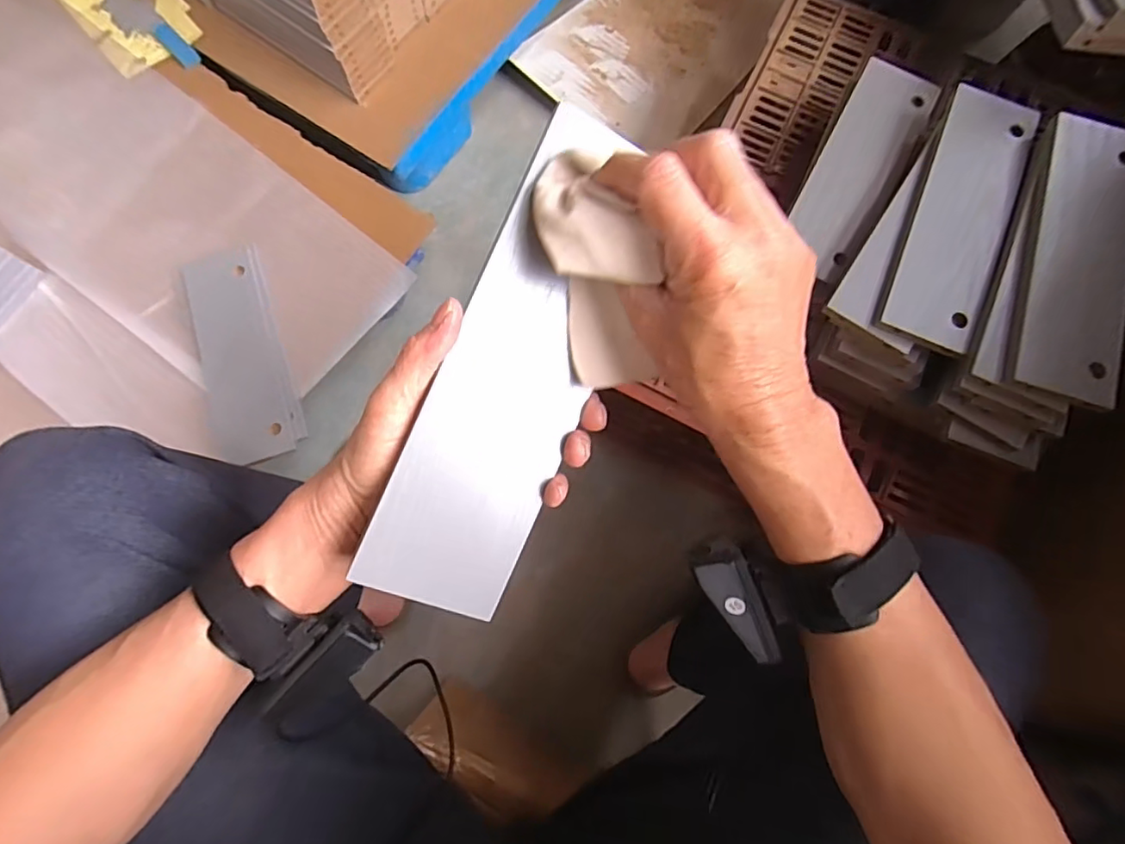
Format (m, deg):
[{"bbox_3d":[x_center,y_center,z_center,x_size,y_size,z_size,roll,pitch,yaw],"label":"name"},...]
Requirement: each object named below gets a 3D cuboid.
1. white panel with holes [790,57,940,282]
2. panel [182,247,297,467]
[{"bbox_3d":[0.299,-0.257,0.581,0.077,0.022,0.246,29,78,5],"label":"white panel with holes"},{"bbox_3d":[-0.388,-0.082,0.686,0.086,0.011,0.266,-17,78,-5],"label":"panel"}]

